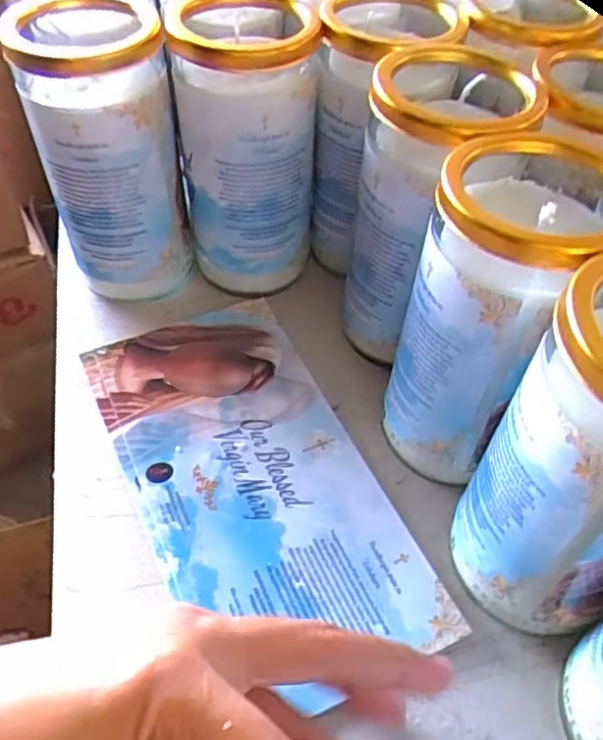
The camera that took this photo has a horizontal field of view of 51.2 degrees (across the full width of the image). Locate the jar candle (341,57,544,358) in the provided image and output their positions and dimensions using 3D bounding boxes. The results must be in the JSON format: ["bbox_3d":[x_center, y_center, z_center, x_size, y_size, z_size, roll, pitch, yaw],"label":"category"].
[{"bbox_3d":[0.064,-0.074,0.303,0.080,0.130,0.066,-32,57,-26],"label":"jar candle"}]

